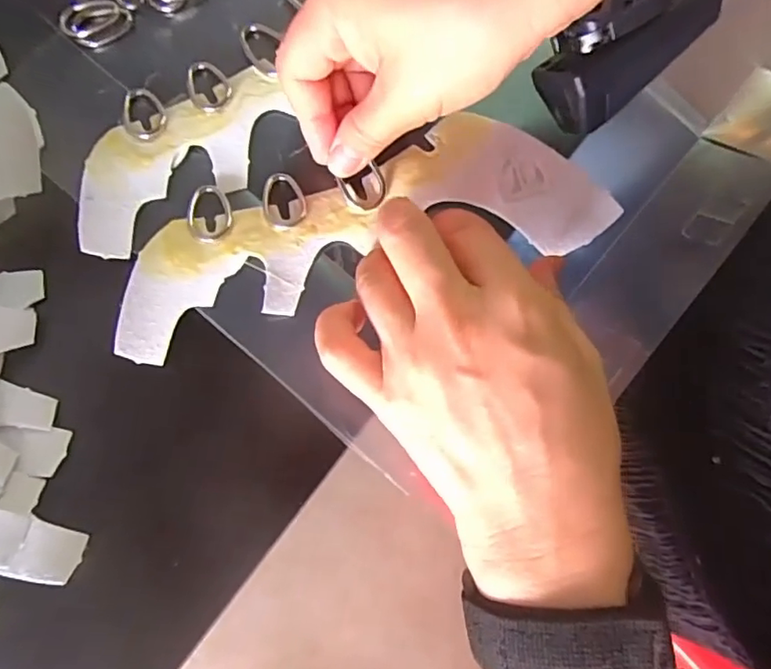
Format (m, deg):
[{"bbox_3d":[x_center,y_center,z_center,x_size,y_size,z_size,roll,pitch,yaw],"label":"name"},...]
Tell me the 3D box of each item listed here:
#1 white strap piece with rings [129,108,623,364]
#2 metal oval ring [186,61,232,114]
[{"bbox_3d":[-0.012,-0.049,0.253,0.209,0.018,0.067,-16,79,-2],"label":"white strap piece with rings"},{"bbox_3d":[-0.084,-0.117,0.269,0.020,0.007,0.028,-31,81,-7],"label":"metal oval ring"}]

